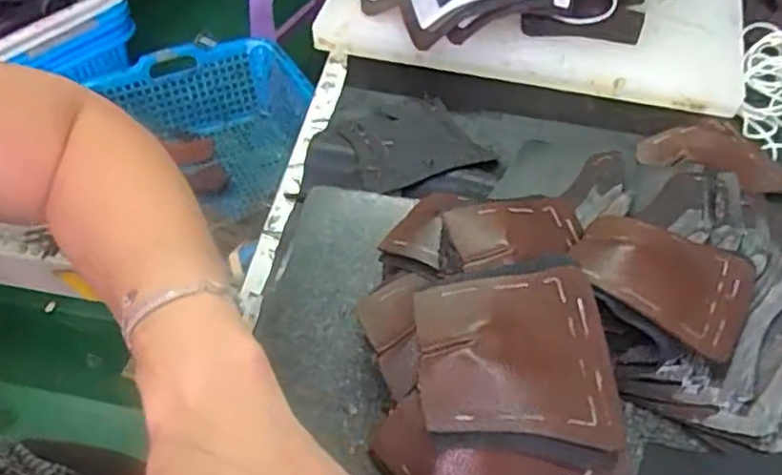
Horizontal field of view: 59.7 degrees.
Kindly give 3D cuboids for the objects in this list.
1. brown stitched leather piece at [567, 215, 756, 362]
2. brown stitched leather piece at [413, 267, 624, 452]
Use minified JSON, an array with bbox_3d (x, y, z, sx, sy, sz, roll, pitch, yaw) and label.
[{"bbox_3d":[0.131,0.018,0.331,0.080,0.018,0.080,32,42,17],"label":"brown stitched leather piece"},{"bbox_3d":[0.051,0.049,0.285,0.076,0.023,0.074,-3,51,-1],"label":"brown stitched leather piece"}]

